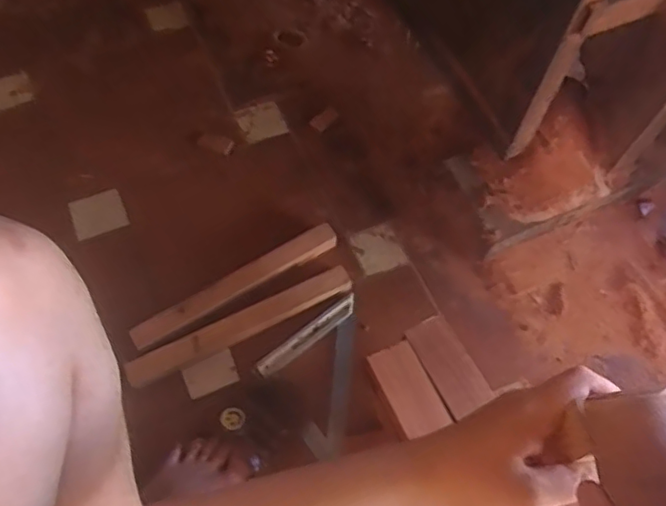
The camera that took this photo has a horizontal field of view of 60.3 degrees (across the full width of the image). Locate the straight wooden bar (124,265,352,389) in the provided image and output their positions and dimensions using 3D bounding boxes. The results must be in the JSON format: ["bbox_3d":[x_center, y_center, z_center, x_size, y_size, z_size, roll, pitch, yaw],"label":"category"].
[{"bbox_3d":[-0.125,0.103,0.806,0.326,0.030,0.039,-26,67,-14],"label":"straight wooden bar"}]

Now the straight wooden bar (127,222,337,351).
[{"bbox_3d":[-0.137,0.043,0.830,0.319,0.027,0.036,-29,68,-15],"label":"straight wooden bar"}]

